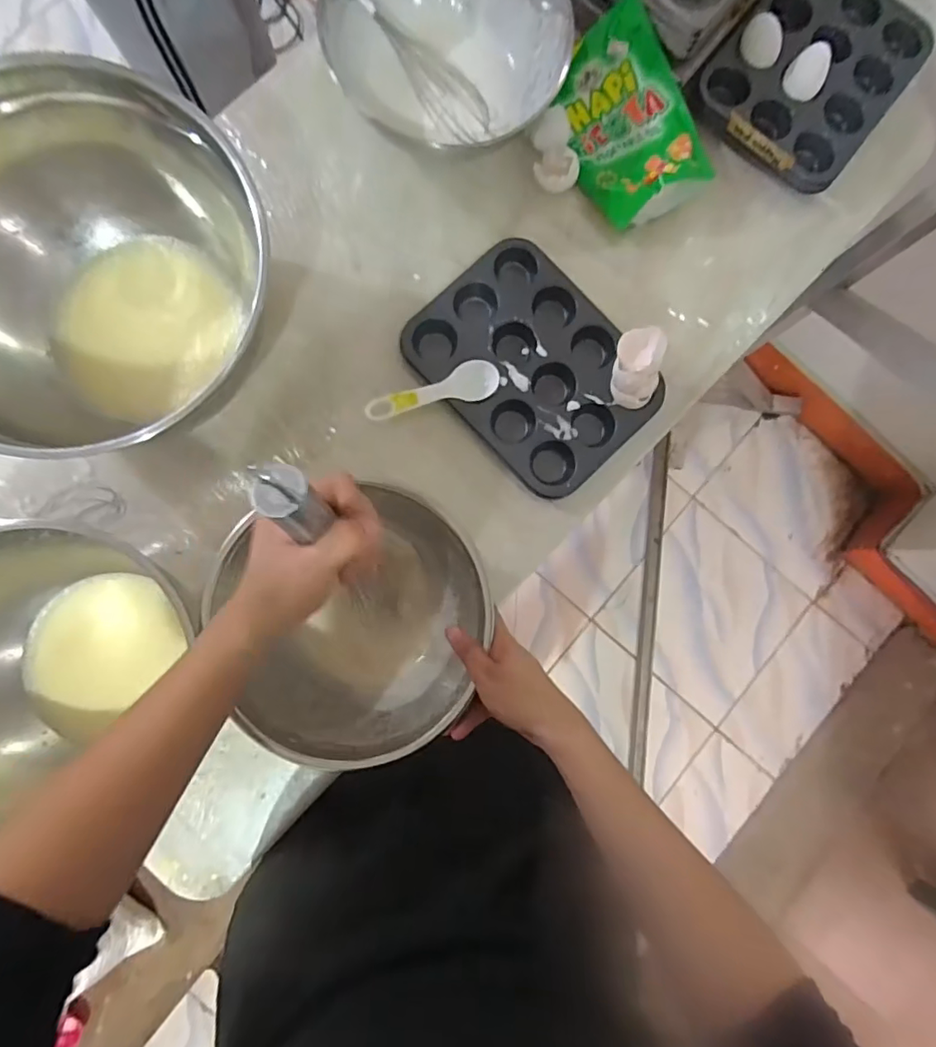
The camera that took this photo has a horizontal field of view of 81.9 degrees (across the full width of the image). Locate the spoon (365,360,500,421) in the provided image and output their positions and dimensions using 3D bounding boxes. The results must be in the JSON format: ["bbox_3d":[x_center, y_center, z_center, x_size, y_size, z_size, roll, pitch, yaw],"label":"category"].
[{"bbox_3d":[-0.037,-0.139,0.566,0.140,0.012,0.040,-13,87,-5],"label":"spoon"}]

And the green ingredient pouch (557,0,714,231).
[{"bbox_3d":[0.174,-0.437,0.588,0.126,0.065,0.197,-24,88,-5],"label":"green ingredient pouch"}]

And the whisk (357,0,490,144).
[{"bbox_3d":[-0.082,-0.502,0.544,0.261,0.044,0.067,31,83,-31],"label":"whisk"}]

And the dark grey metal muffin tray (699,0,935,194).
[{"bbox_3d":[0.390,-0.513,0.616,0.191,0.047,0.251,38,85,-1],"label":"dark grey metal muffin tray"}]

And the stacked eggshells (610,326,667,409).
[{"bbox_3d":[0.175,-0.162,0.562,0.047,0.070,0.047,-2,54,-4],"label":"stacked eggshells"}]

